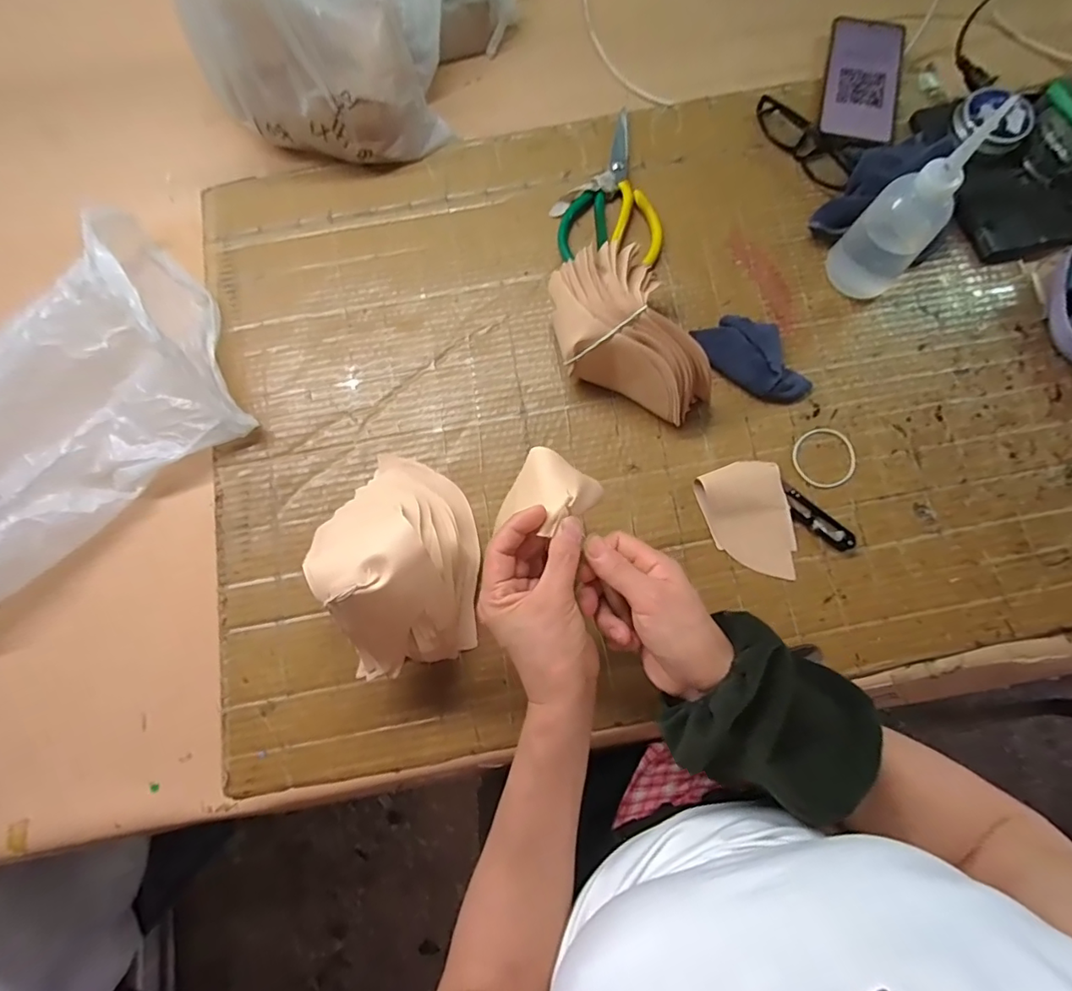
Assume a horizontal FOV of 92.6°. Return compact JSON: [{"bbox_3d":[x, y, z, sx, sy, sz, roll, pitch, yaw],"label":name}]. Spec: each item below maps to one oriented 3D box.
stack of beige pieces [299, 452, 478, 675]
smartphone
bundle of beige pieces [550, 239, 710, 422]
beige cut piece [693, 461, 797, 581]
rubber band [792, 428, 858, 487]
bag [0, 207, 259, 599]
[{"bbox_3d":[-0.107,0.037,0.393,0.113,0.126,0.181,-22,77,-4],"label":"stack of beige pieces"},{"bbox_3d":[0.344,-0.436,0.536,0.073,0.009,0.157,11,77,4],"label":"smartphone"},{"bbox_3d":[0.076,-0.135,0.450,0.102,0.082,0.162,-29,78,-5],"label":"bundle of beige pieces"},{"bbox_3d":[0.192,0.023,0.449,0.073,0.016,0.104,-19,77,-3],"label":"beige cut piece"},{"bbox_3d":[0.260,-0.034,0.462,0.057,0.004,0.055,0,77,1],"label":"rubber band"},{"bbox_3d":[-0.445,-0.070,0.442,0.353,0.086,0.247,-40,79,-8],"label":"bag"}]

